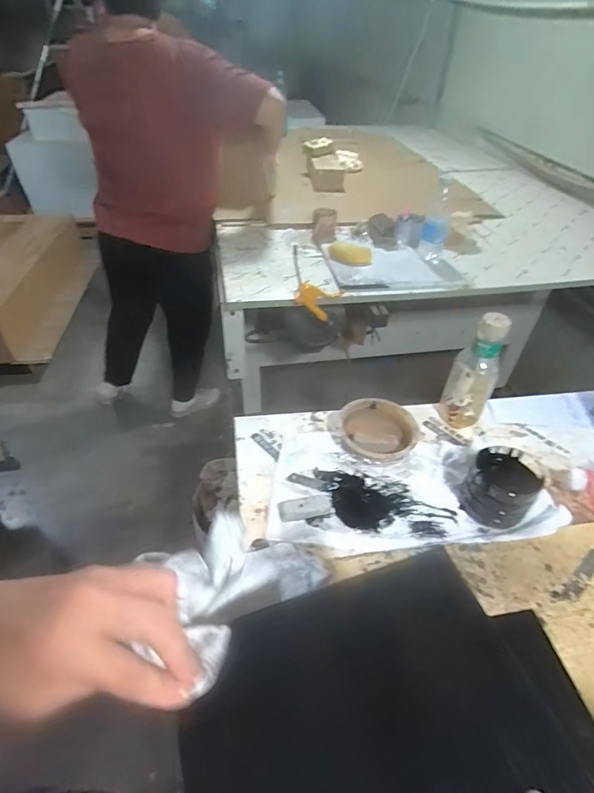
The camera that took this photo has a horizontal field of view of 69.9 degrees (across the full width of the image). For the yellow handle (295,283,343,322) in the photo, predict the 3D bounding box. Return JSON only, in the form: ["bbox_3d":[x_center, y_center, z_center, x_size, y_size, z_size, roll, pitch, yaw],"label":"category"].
[{"bbox_3d":[0.054,-0.229,1.018,0.121,0.104,0.035,-24,49,-26],"label":"yellow handle"}]

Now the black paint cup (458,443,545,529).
[{"bbox_3d":[0.288,0.125,0.598,0.091,0.069,0.097,32,50,26],"label":"black paint cup"}]

